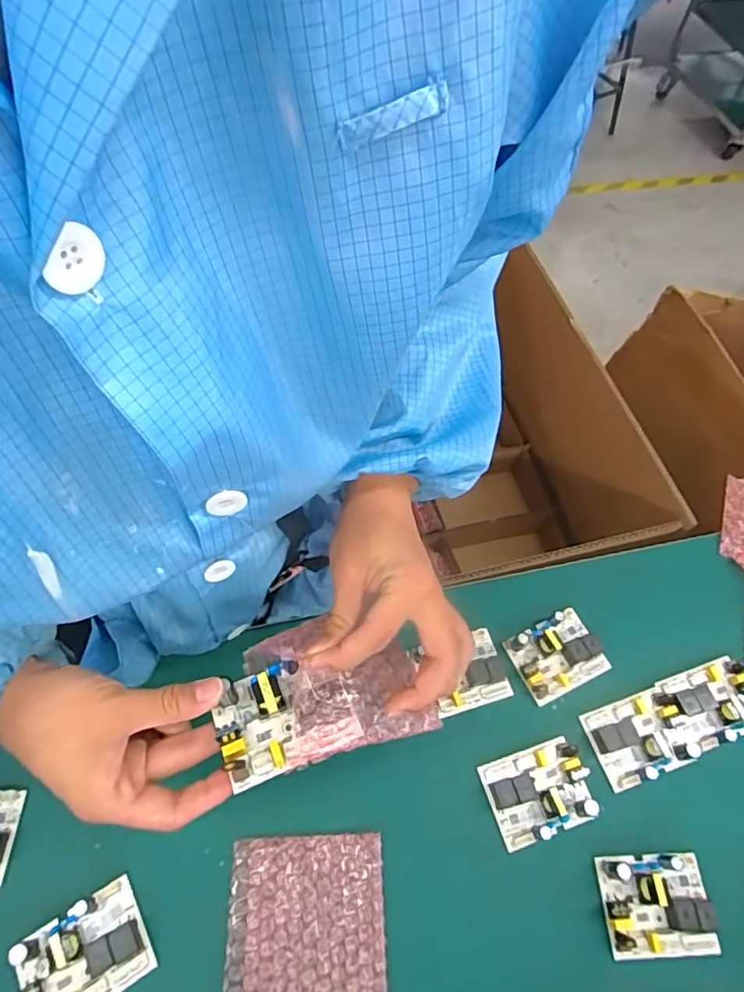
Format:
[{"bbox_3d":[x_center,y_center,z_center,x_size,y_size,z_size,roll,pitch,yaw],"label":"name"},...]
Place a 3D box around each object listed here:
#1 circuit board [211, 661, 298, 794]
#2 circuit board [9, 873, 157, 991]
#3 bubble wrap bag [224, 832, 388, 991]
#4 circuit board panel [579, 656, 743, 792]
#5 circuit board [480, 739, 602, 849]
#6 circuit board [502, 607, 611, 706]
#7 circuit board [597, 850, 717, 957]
[{"bbox_3d":[-0.068,0.135,0.342,0.049,0.026,0.063,-11,59,-10],"label":"circuit board"},{"bbox_3d":[-0.201,0.318,0.395,0.081,0.022,0.063,-27,63,-18],"label":"circuit board"},{"bbox_3d":[-0.047,0.307,0.417,0.110,0.006,0.102,-1,58,-4],"label":"bubble wrap bag"},{"bbox_3d":[0.267,0.191,0.498,0.161,0.016,0.062,-16,60,-13],"label":"circuit board panel"},{"bbox_3d":[0.135,0.237,0.464,0.080,0.022,0.062,-15,60,-12],"label":"circuit board"},{"bbox_3d":[0.169,0.142,0.521,0.078,0.027,0.063,-21,61,-15],"label":"circuit board"},{"bbox_3d":[0.215,0.305,0.429,0.079,0.022,0.063,0,58,-3],"label":"circuit board"}]

